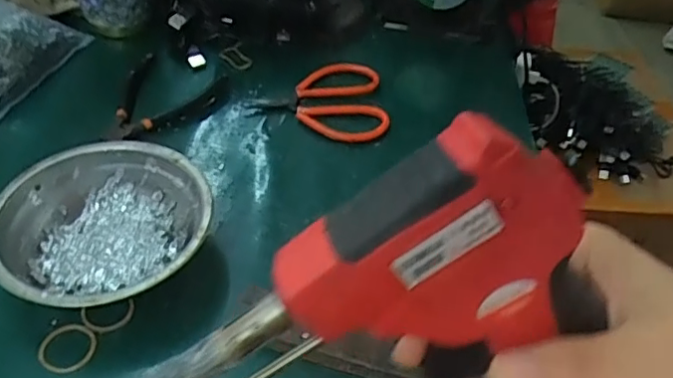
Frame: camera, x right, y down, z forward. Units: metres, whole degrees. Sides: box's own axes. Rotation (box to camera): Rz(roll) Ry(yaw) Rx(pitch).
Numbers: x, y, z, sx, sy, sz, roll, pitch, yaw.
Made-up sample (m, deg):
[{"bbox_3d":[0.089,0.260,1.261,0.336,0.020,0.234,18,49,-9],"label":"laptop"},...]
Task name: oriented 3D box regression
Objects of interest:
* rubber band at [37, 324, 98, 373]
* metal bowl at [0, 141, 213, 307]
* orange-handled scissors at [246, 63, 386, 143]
[{"bbox_3d":[-0.152,0.089,0.336,0.029,0.004,0.030,3,47,-3],"label":"rubber band"},{"bbox_3d":[-0.141,0.027,0.368,0.123,0.040,0.121,3,47,-3],"label":"metal bowl"},{"bbox_3d":[-0.016,-0.076,0.492,0.113,0.010,0.089,2,47,-3],"label":"orange-handled scissors"}]

